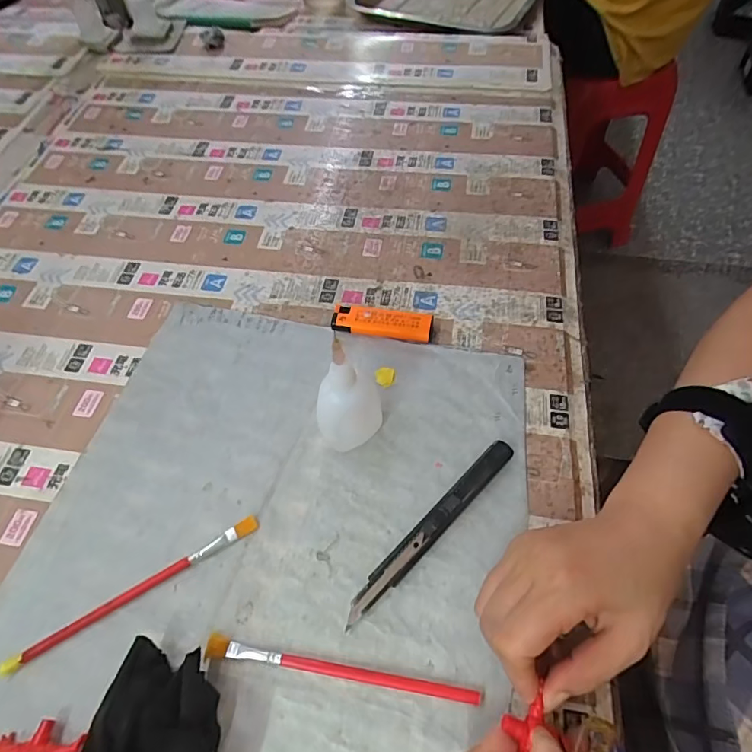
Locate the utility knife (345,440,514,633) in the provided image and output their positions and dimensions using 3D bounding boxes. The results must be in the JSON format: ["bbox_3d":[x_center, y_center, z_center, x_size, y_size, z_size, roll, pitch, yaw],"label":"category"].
[{"bbox_3d":[0.036,0.093,0.298,0.146,0.009,0.015,-41,64,-21],"label":"utility knife"}]

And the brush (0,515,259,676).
[{"bbox_3d":[-0.143,0.129,0.288,0.154,0.004,0.009,-28,60,-15],"label":"brush"}]

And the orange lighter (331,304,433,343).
[{"bbox_3d":[0.004,-0.043,0.385,0.080,0.015,0.021,7,58,7],"label":"orange lighter"}]

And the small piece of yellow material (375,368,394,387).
[{"bbox_3d":[0.006,0.000,0.364,0.015,0.004,0.016,-1,57,2],"label":"small piece of yellow material"}]

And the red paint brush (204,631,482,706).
[{"bbox_3d":[-0.020,0.161,0.259,0.149,0.005,0.011,8,58,8],"label":"red paint brush"}]

